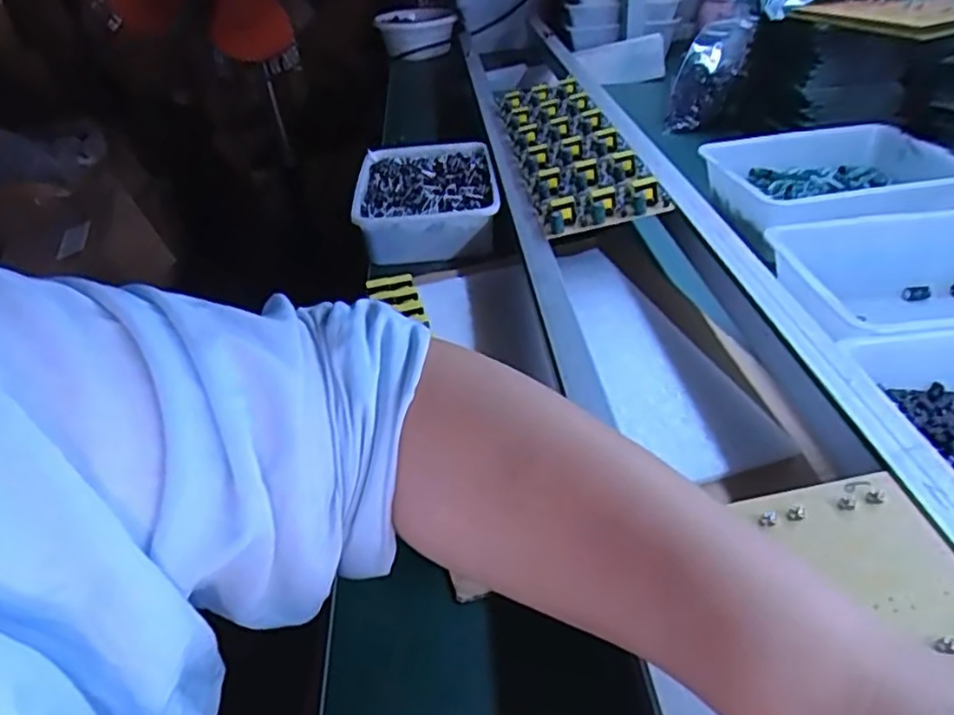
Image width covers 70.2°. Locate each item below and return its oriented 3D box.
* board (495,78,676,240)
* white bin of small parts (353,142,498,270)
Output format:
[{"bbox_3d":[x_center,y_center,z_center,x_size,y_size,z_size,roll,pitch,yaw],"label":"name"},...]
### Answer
[{"bbox_3d":[0.092,-0.229,0.716,0.100,0.028,0.395,-7,36,-1],"label":"board"},{"bbox_3d":[-0.053,-0.169,0.719,0.144,0.051,0.211,-6,36,0],"label":"white bin of small parts"}]

